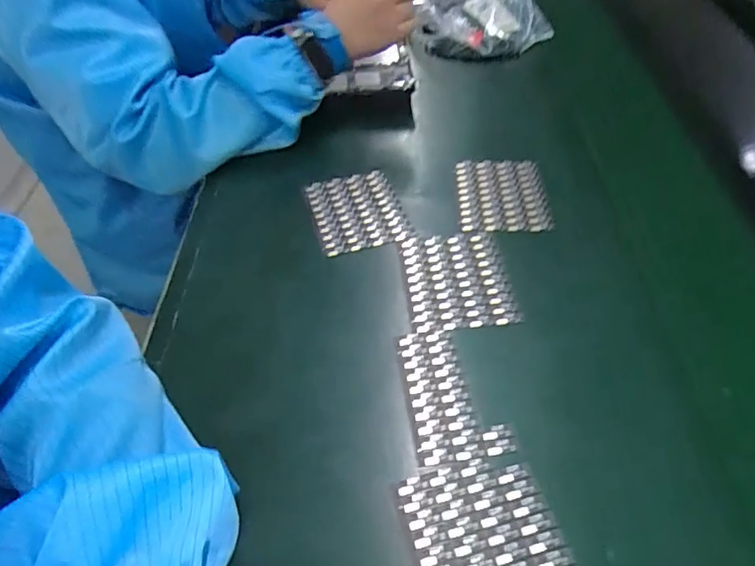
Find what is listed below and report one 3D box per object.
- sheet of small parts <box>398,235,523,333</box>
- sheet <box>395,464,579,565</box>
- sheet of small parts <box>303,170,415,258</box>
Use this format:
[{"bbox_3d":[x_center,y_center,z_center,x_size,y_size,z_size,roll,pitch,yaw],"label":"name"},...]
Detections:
[{"bbox_3d":[0.065,-0.003,0.438,0.085,0.004,0.100,-2,49,-2],"label":"sheet of small parts"},{"bbox_3d":[0.063,0.148,0.298,0.081,0.005,0.097,-12,50,-10],"label":"sheet"},{"bbox_3d":[-0.019,-0.068,0.501,0.083,0.010,0.098,-10,50,-9],"label":"sheet of small parts"}]

